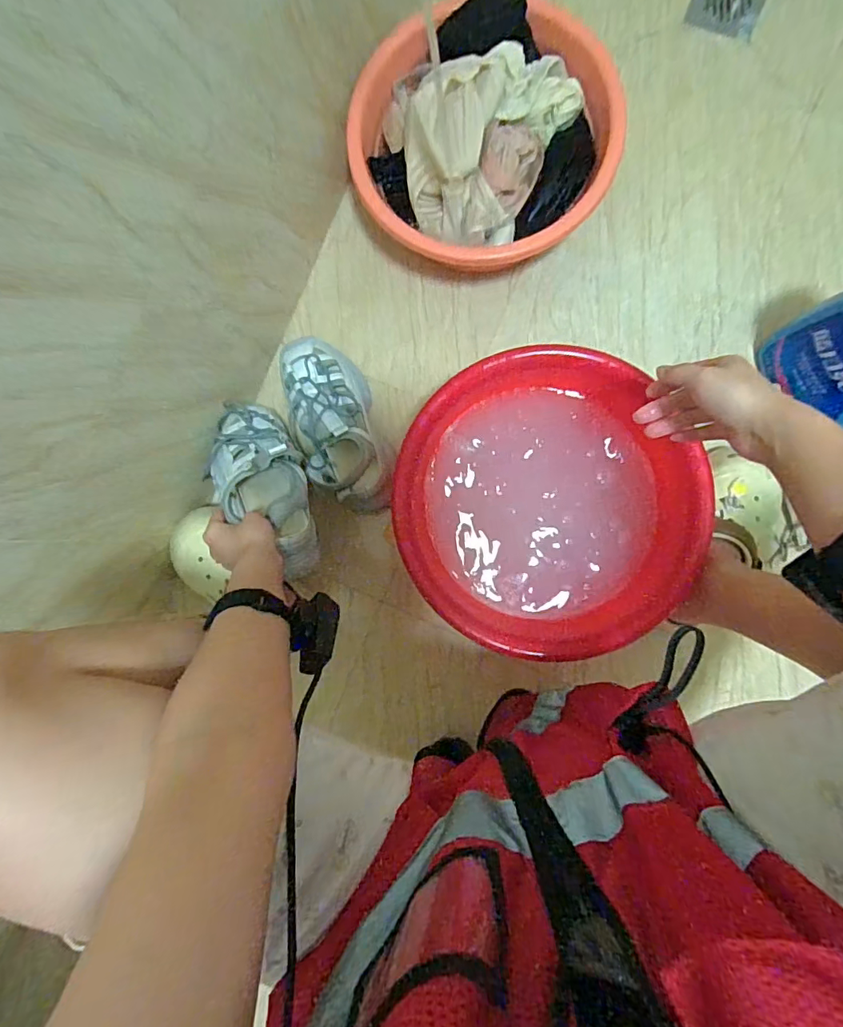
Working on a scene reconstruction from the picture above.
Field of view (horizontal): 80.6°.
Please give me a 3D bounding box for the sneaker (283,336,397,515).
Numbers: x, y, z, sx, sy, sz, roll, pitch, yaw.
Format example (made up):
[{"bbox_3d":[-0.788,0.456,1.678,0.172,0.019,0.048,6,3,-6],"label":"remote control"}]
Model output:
[{"bbox_3d":[-0.122,-0.131,0.701,0.113,0.091,0.251,-20,86,4],"label":"sneaker"}]

